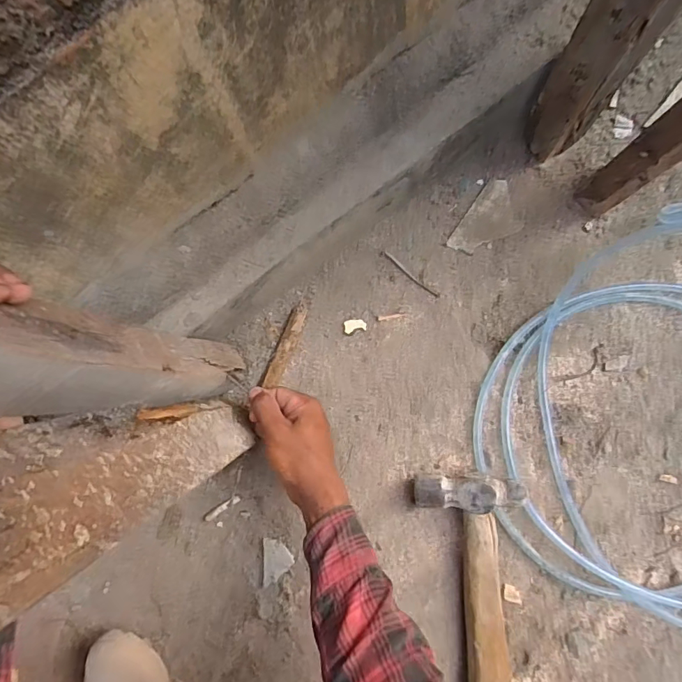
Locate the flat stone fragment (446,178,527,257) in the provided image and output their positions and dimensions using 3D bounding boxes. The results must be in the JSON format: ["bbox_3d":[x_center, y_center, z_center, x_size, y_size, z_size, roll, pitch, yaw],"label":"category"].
[{"bbox_3d":[0.178,-0.140,0.554,0.061,0.006,0.103,33,83,5],"label":"flat stone fragment"}]

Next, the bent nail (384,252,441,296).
[{"bbox_3d":[0.080,-0.075,0.538,0.079,0.004,0.006,41,84,6],"label":"bent nail"}]

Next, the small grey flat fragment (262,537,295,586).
[{"bbox_3d":[-0.068,0.240,0.508,0.033,0.004,0.046,-1,81,0],"label":"small grey flat fragment"}]

